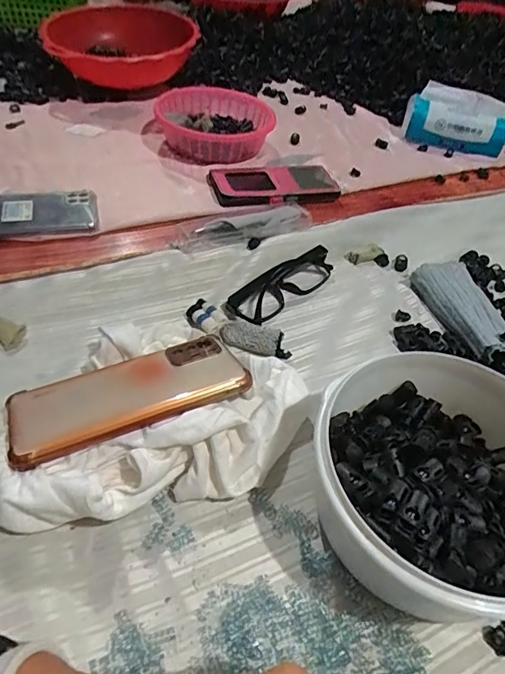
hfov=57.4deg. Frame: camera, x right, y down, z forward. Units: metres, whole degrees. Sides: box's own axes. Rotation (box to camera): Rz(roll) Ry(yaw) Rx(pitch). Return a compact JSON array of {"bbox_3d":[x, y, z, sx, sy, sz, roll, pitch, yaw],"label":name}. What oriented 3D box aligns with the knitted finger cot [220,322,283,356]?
[{"bbox_3d":[-0.002,0.000,0.414,0.053,0.006,0.029,13,62,19],"label":"knitted finger cot"}]

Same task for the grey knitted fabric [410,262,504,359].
[{"bbox_3d":[0.212,-0.027,0.459,0.057,0.030,0.128,-9,48,-15],"label":"grey knitted fabric"}]

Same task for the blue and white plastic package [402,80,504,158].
[{"bbox_3d":[0.345,-0.364,0.782,0.169,0.098,0.059,19,15,8],"label":"blue and white plastic package"}]

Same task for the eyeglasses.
[{"bbox_3d":[0.036,-0.057,0.462,0.033,0.026,0.135,37,53,27],"label":"eyeglasses"}]

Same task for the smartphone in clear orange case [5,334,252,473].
[{"bbox_3d":[-0.088,0.038,0.331,0.162,0.011,0.076,-18,34,-20],"label":"smartphone in clear orange case"}]

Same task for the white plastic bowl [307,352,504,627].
[{"bbox_3d":[0.112,0.094,0.293,0.146,0.080,0.150,3,45,-3],"label":"white plastic bowl"}]

